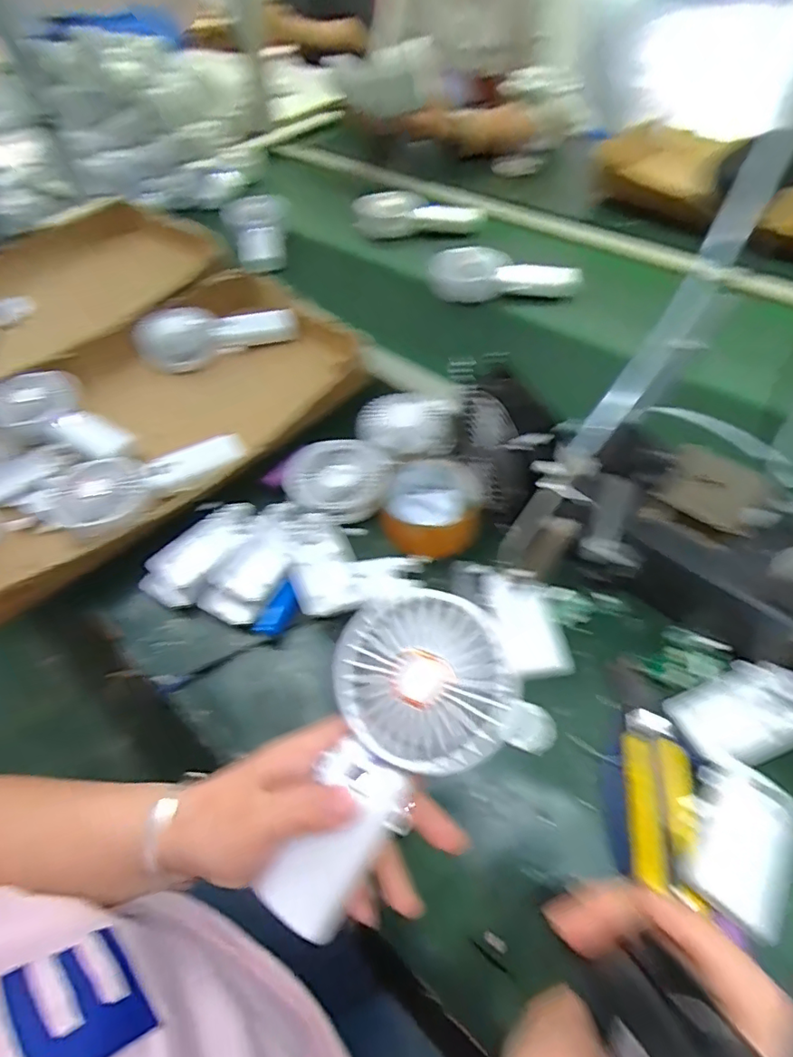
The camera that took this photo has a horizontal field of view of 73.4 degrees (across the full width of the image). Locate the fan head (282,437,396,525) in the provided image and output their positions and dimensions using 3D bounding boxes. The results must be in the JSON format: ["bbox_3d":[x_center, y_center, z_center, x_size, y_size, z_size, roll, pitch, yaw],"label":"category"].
[{"bbox_3d":[-0.057,-0.049,0.529,0.103,0.036,0.099,-2,53,3],"label":"fan head"}]

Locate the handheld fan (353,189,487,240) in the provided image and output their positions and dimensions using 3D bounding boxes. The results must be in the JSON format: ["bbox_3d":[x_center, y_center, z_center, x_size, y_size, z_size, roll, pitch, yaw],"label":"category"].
[{"bbox_3d":[0.038,-0.519,0.877,0.210,0.042,0.077,-4,53,2],"label":"handheld fan"}]

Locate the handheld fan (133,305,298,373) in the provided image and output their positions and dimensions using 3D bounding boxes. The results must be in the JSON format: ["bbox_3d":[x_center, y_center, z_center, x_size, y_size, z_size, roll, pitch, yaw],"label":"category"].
[{"bbox_3d":[-0.232,-0.254,0.689,0.193,0.057,0.078,-19,54,-10],"label":"handheld fan"}]

